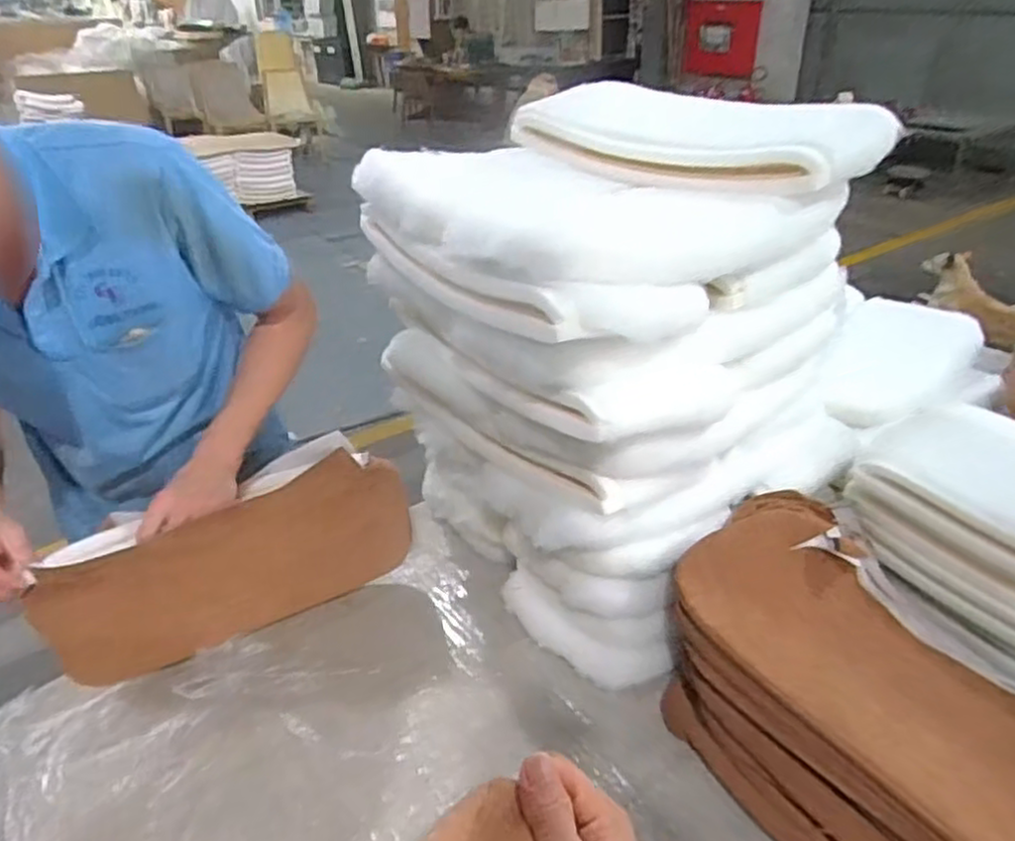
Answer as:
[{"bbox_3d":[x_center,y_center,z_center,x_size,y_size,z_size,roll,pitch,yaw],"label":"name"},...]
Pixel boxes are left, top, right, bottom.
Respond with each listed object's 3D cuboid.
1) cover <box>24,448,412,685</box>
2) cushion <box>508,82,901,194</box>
[{"bbox_3d":[-0.334,0.192,0.925,0.435,0.220,0.051,-18,35,-26],"label":"cover"},{"bbox_3d":[0.217,-0.363,0.918,0.236,0.066,0.454,-24,38,-34],"label":"cushion"}]

